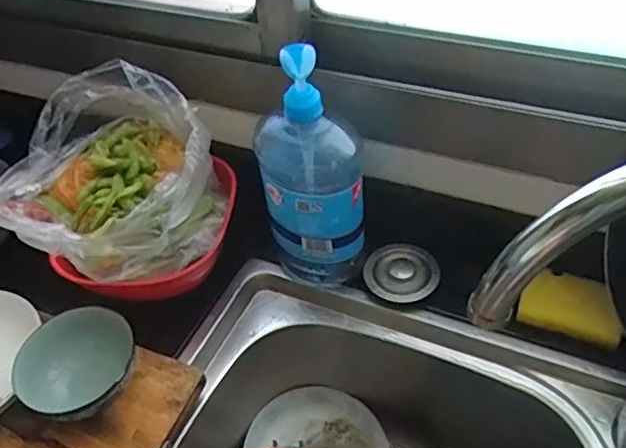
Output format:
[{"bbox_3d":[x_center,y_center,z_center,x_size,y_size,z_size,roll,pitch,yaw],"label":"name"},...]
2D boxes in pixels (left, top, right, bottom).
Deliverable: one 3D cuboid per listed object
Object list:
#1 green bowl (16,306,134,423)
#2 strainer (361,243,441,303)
[{"bbox_3d":[-0.226,0.144,0.578,0.098,0.060,0.113,-17,46,-10],"label":"green bowl"},{"bbox_3d":[0.102,0.058,0.682,0.082,0.023,0.067,0,68,5],"label":"strainer"}]

